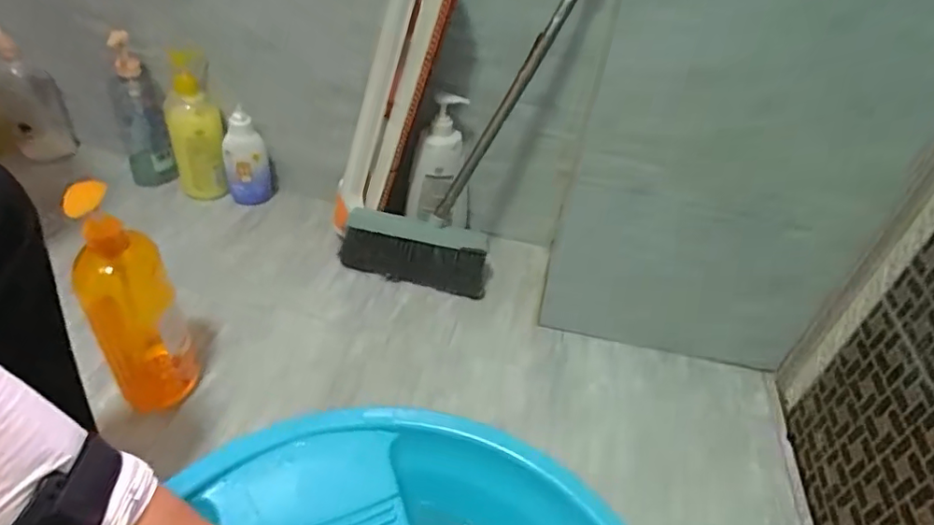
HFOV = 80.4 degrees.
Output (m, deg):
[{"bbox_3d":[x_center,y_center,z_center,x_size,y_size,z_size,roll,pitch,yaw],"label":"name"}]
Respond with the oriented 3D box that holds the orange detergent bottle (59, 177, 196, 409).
[{"bbox_3d":[-0.383,0.046,0.629,0.094,0.308,0.084,-20,47,-30],"label":"orange detergent bottle"}]

